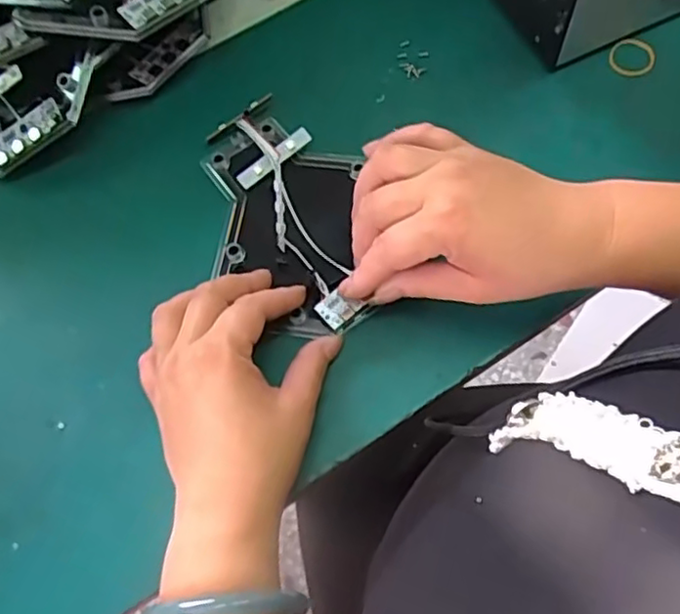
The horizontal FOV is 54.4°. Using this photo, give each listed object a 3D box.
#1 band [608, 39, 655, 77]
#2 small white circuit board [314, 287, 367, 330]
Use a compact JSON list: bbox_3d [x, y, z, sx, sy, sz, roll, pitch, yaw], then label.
[{"bbox_3d":[0.199,-0.170,0.451,0.031,0.004,0.030,-1,67,3],"label":"band"},{"bbox_3d":[-0.002,0.001,0.378,0.018,0.004,0.020,-47,70,3],"label":"small white circuit board"}]

